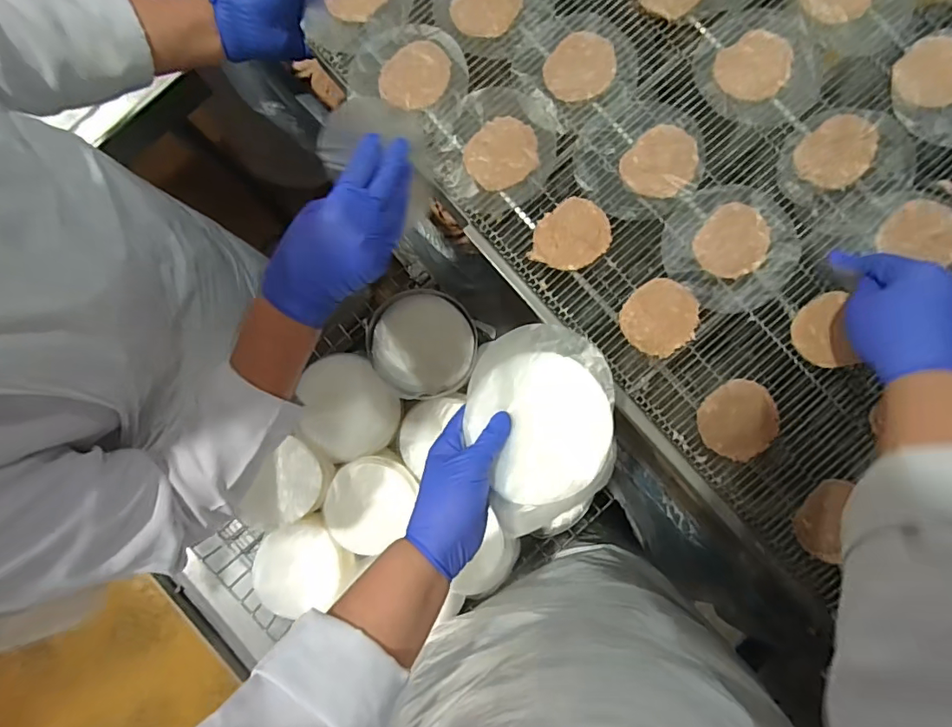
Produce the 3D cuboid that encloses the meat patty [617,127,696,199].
[{"bbox_3d":[0.179,-0.193,0.494,0.063,0.010,0.070,41,89,4],"label":"meat patty"}]

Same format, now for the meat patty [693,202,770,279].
[{"bbox_3d":[0.244,-0.115,0.484,0.062,0.005,0.070,35,88,4],"label":"meat patty"}]

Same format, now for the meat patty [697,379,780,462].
[{"bbox_3d":[0.242,0.053,0.471,0.068,0.011,0.069,0,86,3],"label":"meat patty"}]

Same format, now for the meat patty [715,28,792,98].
[{"bbox_3d":[0.272,-0.289,0.498,0.069,0.006,0.063,-34,85,0],"label":"meat patty"}]

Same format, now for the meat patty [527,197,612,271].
[{"bbox_3d":[0.091,-0.121,0.495,0.077,0.007,0.063,-34,85,0],"label":"meat patty"}]

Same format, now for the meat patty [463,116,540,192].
[{"bbox_3d":[0.026,-0.207,0.503,0.069,0.007,0.065,0,86,3],"label":"meat patty"}]

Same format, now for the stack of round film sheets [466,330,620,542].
[{"bbox_3d":[0.053,0.051,0.423,0.117,0.032,0.162,-1,86,3],"label":"stack of round film sheets"}]

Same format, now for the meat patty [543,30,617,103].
[{"bbox_3d":[0.104,-0.294,0.507,0.063,0.004,0.071,32,88,4],"label":"meat patty"}]

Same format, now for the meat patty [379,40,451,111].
[{"bbox_3d":[-0.062,-0.288,0.513,0.072,0.004,0.060,-40,85,0],"label":"meat patty"}]

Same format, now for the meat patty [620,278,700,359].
[{"bbox_3d":[0.174,-0.044,0.483,0.070,0.008,0.067,0,86,3],"label":"meat patty"}]

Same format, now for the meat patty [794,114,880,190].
[{"bbox_3d":[0.342,-0.198,0.484,0.060,0.011,0.071,42,89,4],"label":"meat patty"}]

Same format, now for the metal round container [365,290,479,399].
[{"bbox_3d":[-0.070,-0.028,0.690,0.138,0.035,0.143,-29,80,5],"label":"metal round container"}]

